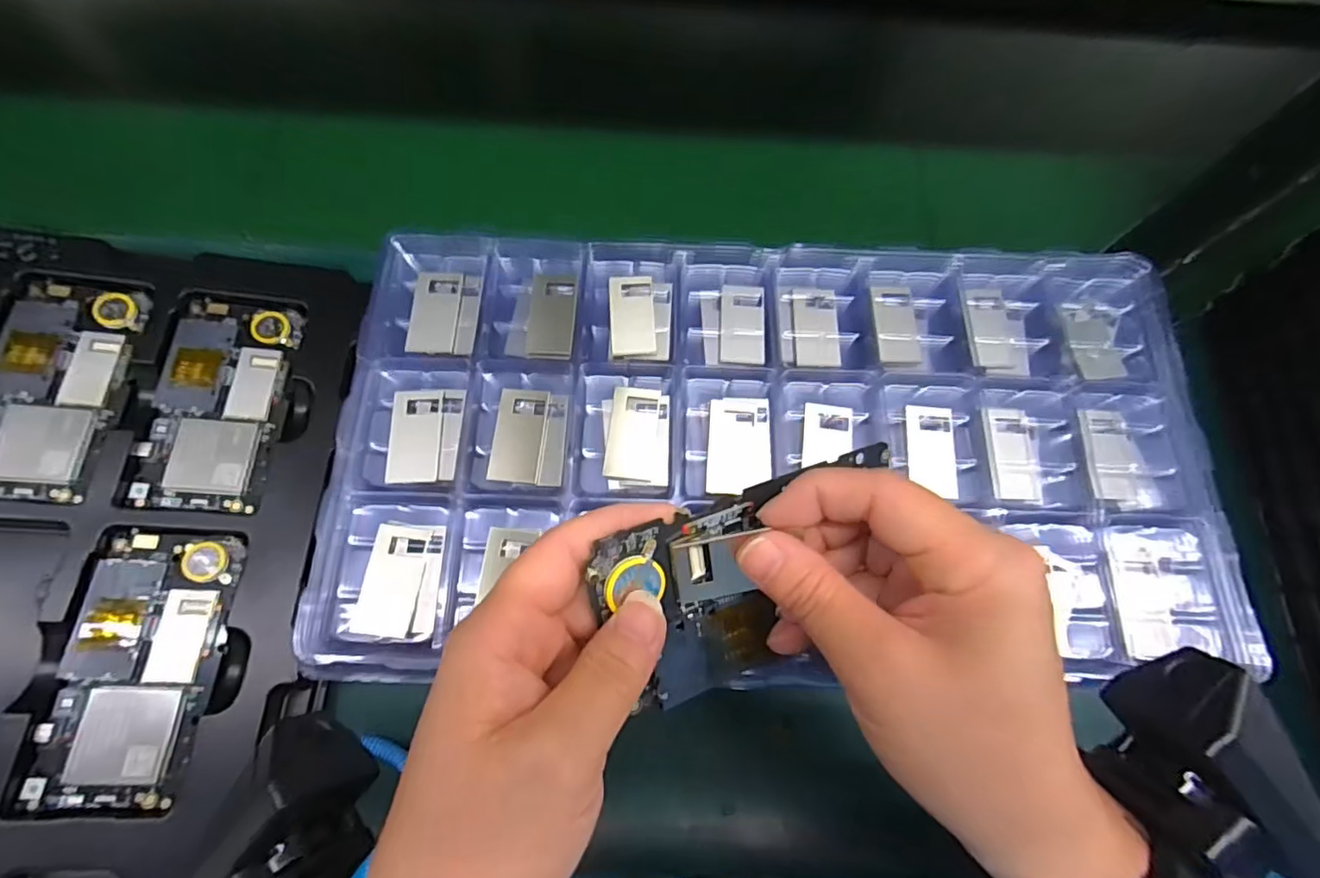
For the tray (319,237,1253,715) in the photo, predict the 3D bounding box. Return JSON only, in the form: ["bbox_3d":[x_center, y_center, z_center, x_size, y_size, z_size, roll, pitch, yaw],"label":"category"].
[{"bbox_3d":[0.054,0.000,0.265,0.381,0.020,0.205,1,69,-3],"label":"tray"}]

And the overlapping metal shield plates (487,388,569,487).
[{"bbox_3d":[-0.059,-0.001,0.265,0.032,0.007,0.044,3,69,-2],"label":"overlapping metal shield plates"}]

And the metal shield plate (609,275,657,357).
[{"bbox_3d":[-0.014,-0.061,0.287,0.021,0.006,0.043,-2,69,-4],"label":"metal shield plate"}]

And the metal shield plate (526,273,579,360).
[{"bbox_3d":[-0.052,-0.060,0.283,0.023,0.004,0.045,2,73,2],"label":"metal shield plate"}]

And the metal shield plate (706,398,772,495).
[{"bbox_3d":[0.036,0.002,0.264,0.029,0.004,0.047,4,69,-2],"label":"metal shield plate"}]

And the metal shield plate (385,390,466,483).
[{"bbox_3d":[-0.105,-0.002,0.262,0.030,0.005,0.044,1,69,-3],"label":"metal shield plate"}]

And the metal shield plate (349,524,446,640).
[{"bbox_3d":[-0.107,0.058,0.241,0.029,0.004,0.045,8,74,-11],"label":"metal shield plate"}]

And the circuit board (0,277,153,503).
[{"bbox_3d":[-0.335,-0.029,0.322,0.063,0.004,0.126,6,71,-14],"label":"circuit board"}]

